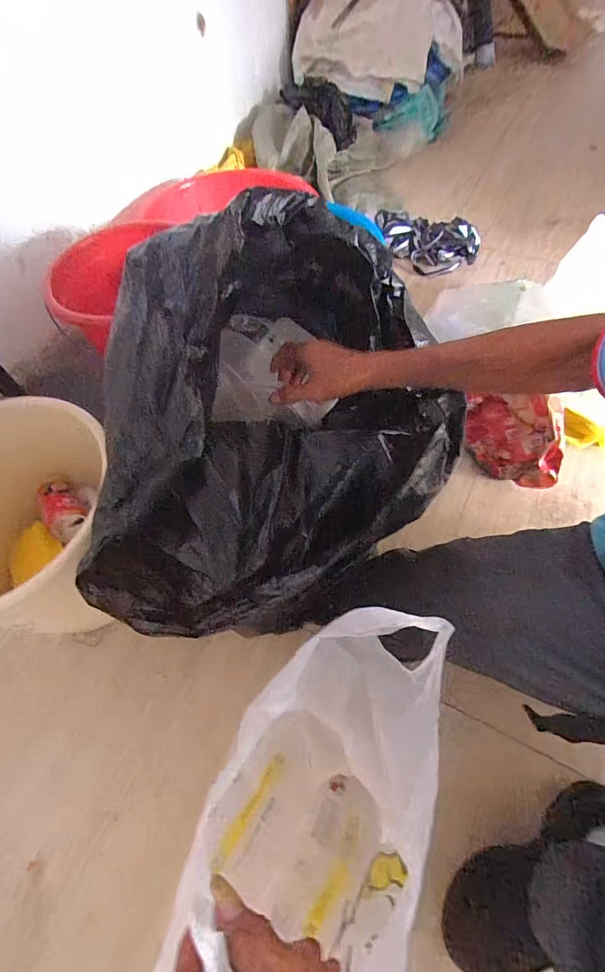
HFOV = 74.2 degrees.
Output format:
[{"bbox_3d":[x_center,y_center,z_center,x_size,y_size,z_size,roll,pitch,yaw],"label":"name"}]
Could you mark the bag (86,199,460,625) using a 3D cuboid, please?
[{"bbox_3d":[-0.018,-0.072,0.448,0.331,0.267,0.498,23,65,16],"label":"bag"}]

